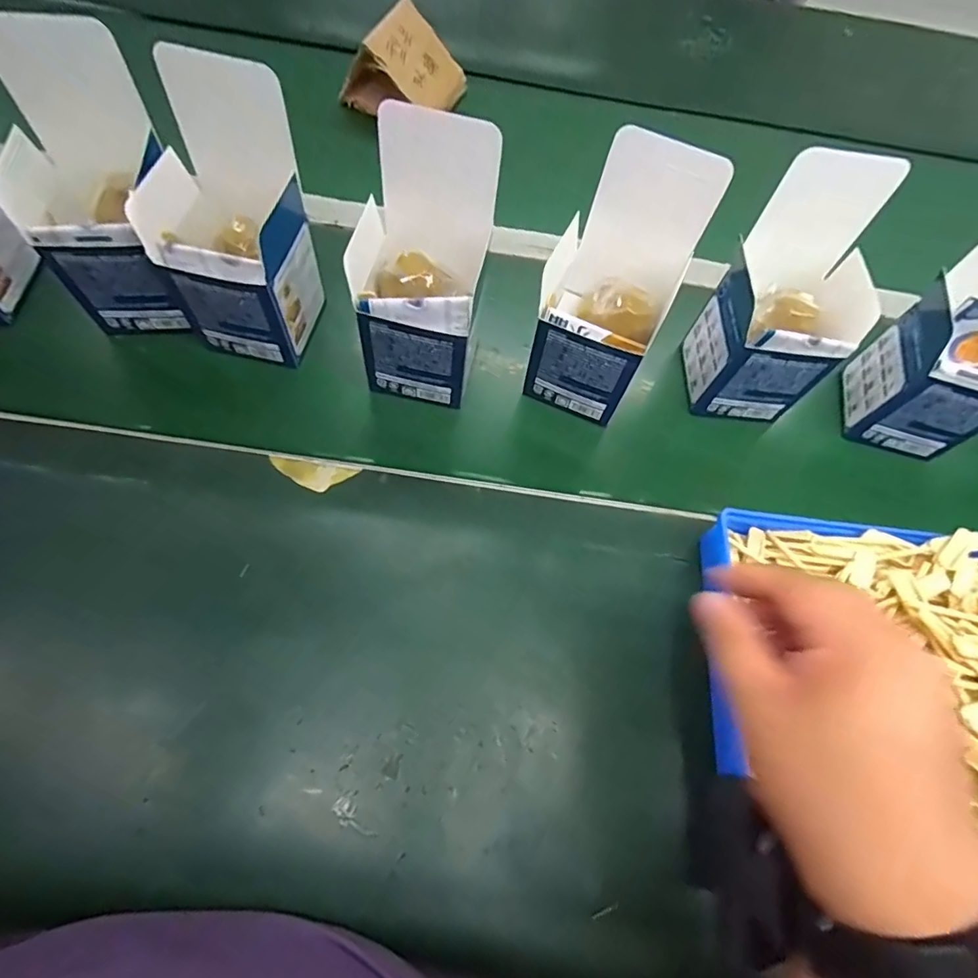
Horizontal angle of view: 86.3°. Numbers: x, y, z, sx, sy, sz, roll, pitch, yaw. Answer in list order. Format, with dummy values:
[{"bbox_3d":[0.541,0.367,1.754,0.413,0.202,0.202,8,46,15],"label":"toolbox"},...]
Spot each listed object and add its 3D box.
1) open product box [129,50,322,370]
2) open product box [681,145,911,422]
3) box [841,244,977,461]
[{"bbox_3d":[-0.190,-0.190,0.384,0.093,0.172,0.094,13,64,3],"label":"open product box"},{"bbox_3d":[0.231,-0.141,0.404,0.099,0.171,0.092,2,64,-3],"label":"open product box"},{"bbox_3d":[0.381,-0.112,0.410,0.098,0.169,0.095,16,64,4],"label":"box"}]

